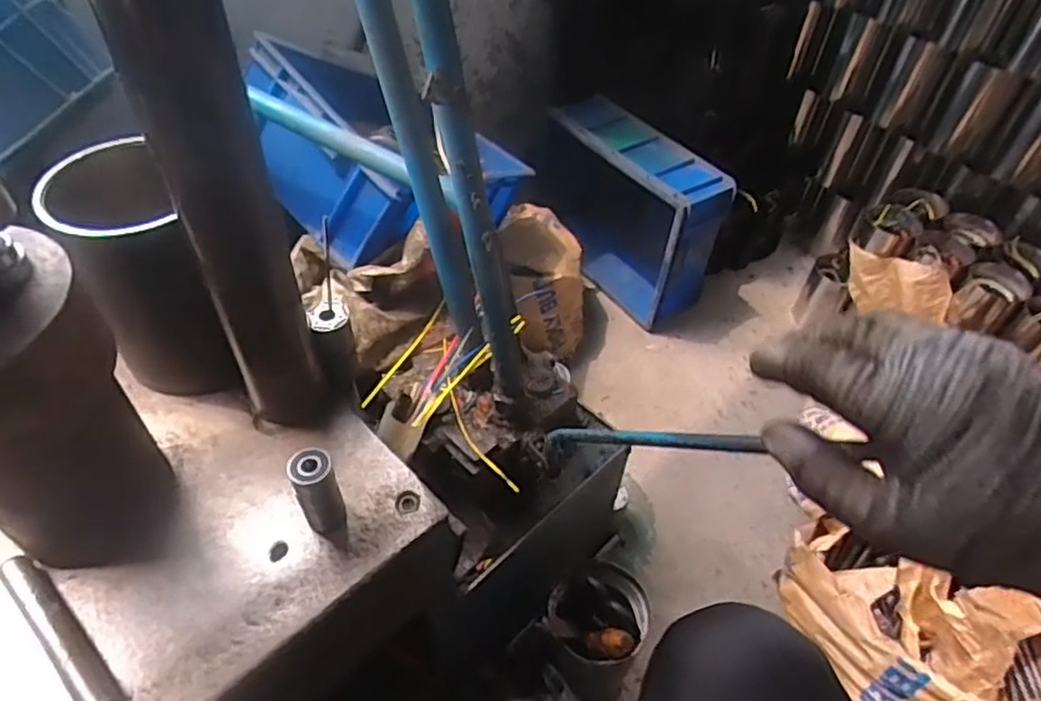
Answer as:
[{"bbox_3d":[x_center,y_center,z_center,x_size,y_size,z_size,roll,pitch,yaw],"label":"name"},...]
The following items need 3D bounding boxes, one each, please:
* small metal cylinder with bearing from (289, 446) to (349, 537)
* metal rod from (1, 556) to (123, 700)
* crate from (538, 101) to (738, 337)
[{"bbox_3d":[-0.153,0.109,0.513,0.030,0.074,0.031,-20,51,-20],"label":"small metal cylinder with bearing"},{"bbox_3d":[-0.313,0.190,0.456,0.139,0.022,0.019,36,55,27],"label":"metal rod"},{"bbox_3d":[0.210,-0.268,1.318,0.169,0.297,0.361,-31,56,-28],"label":"crate"}]

